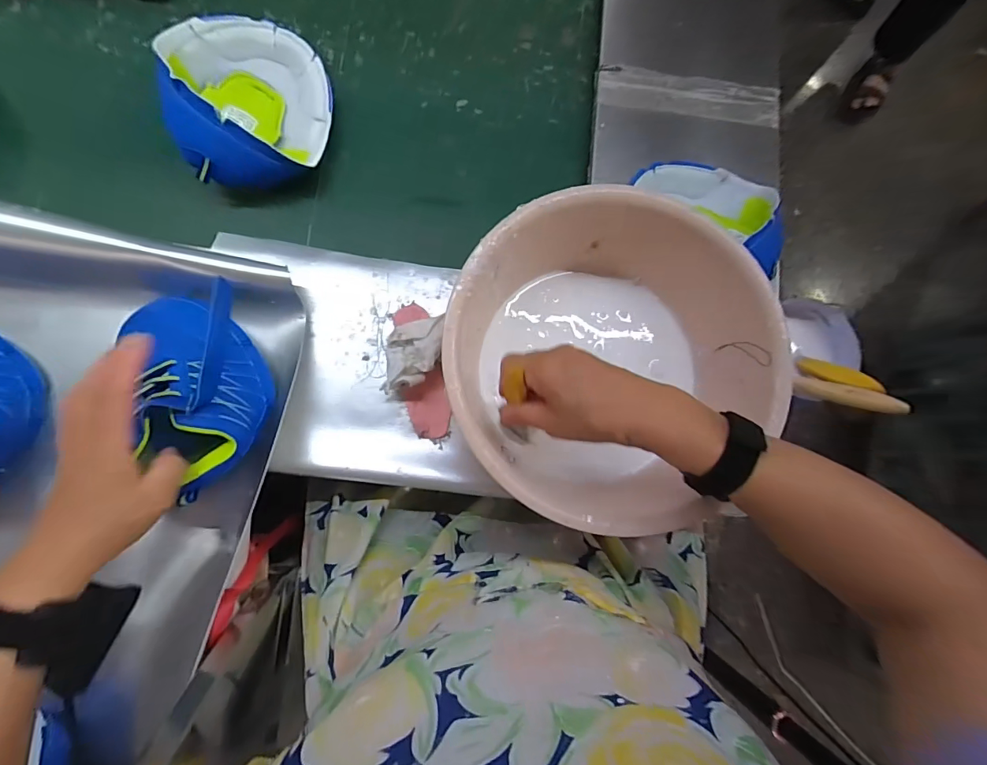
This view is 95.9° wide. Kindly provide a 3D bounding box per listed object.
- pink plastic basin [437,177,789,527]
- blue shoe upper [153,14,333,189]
[{"bbox_3d":[0.112,-0.018,0.445,0.301,0.117,0.297,1,81,-4],"label":"pink plastic basin"},{"bbox_3d":[-0.274,-0.332,0.512,0.145,0.112,0.205,-5,82,-4],"label":"blue shoe upper"}]

